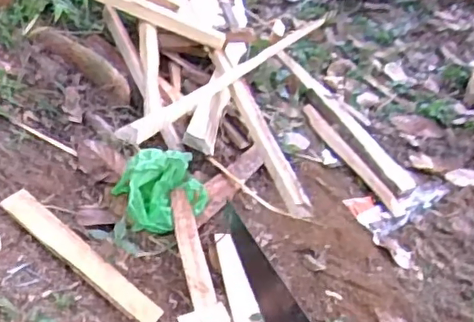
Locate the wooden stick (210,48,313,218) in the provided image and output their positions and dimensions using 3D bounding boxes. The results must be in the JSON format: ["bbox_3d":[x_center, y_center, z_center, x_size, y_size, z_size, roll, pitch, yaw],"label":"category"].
[{"bbox_3d":[0.028,-0.095,1.141,0.035,0.037,0.627,-10,36,-9],"label":"wooden stick"}]

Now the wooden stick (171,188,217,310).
[{"bbox_3d":[-0.067,0.164,0.945,0.041,0.026,0.308,-11,50,-10],"label":"wooden stick"}]

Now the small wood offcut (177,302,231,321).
[{"bbox_3d":[-0.048,0.239,0.868,0.076,0.015,0.043,-20,52,-17],"label":"small wood offcut"}]

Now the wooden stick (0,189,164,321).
[{"bbox_3d":[-0.229,0.146,0.865,0.282,0.012,0.049,39,37,4],"label":"wooden stick"}]

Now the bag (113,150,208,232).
[{"bbox_3d":[-0.131,0.053,1.012,0.159,0.088,0.128,-11,50,-9],"label":"bag"}]

